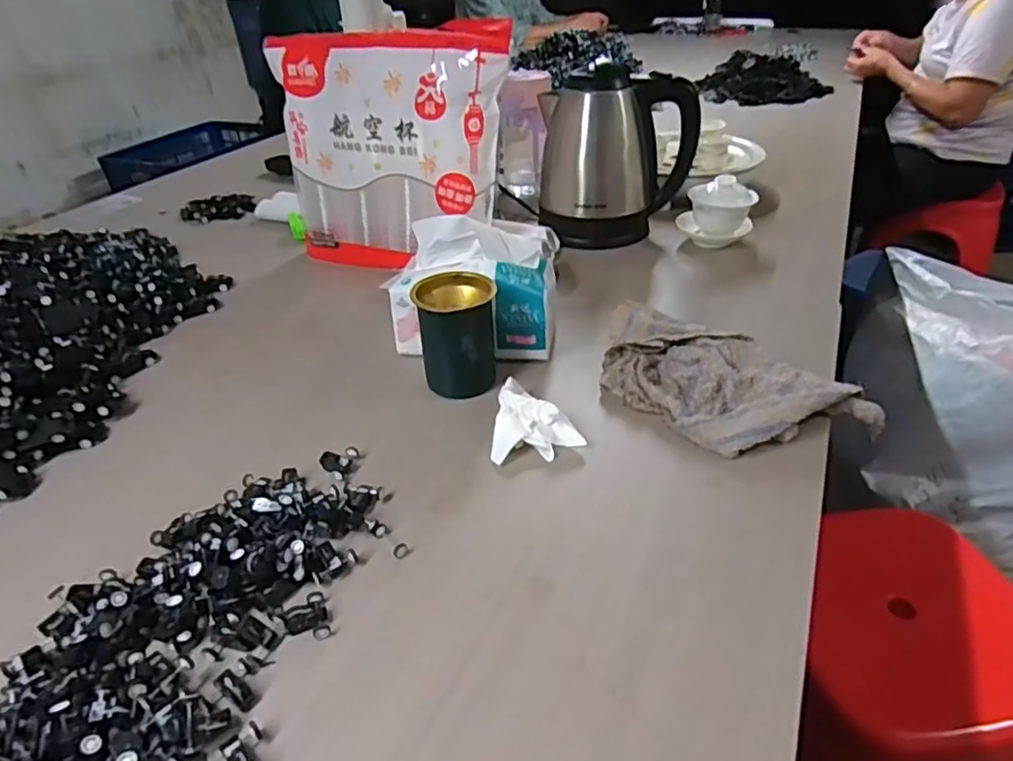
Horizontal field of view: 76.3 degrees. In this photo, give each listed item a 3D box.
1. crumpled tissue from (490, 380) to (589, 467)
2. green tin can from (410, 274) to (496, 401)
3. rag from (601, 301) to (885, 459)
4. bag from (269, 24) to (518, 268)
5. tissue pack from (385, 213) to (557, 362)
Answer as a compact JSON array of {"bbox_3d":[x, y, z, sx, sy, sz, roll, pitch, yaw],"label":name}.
[{"bbox_3d":[0.023,0.034,0.571,0.076,0.027,0.083,-6,37,-5],"label":"crumpled tissue"},{"bbox_3d":[-0.048,-0.044,0.628,0.073,0.101,0.070,-1,37,1],"label":"green tin can"},{"bbox_3d":[0.196,0.007,0.582,0.244,0.050,0.125,19,42,26],"label":"rag"},{"bbox_3d":[-0.148,-0.285,0.819,0.303,0.284,0.080,7,37,12],"label":"bag"},{"bbox_3d":[-0.032,-0.096,0.667,0.167,0.135,0.084,5,37,9],"label":"tissue pack"}]

